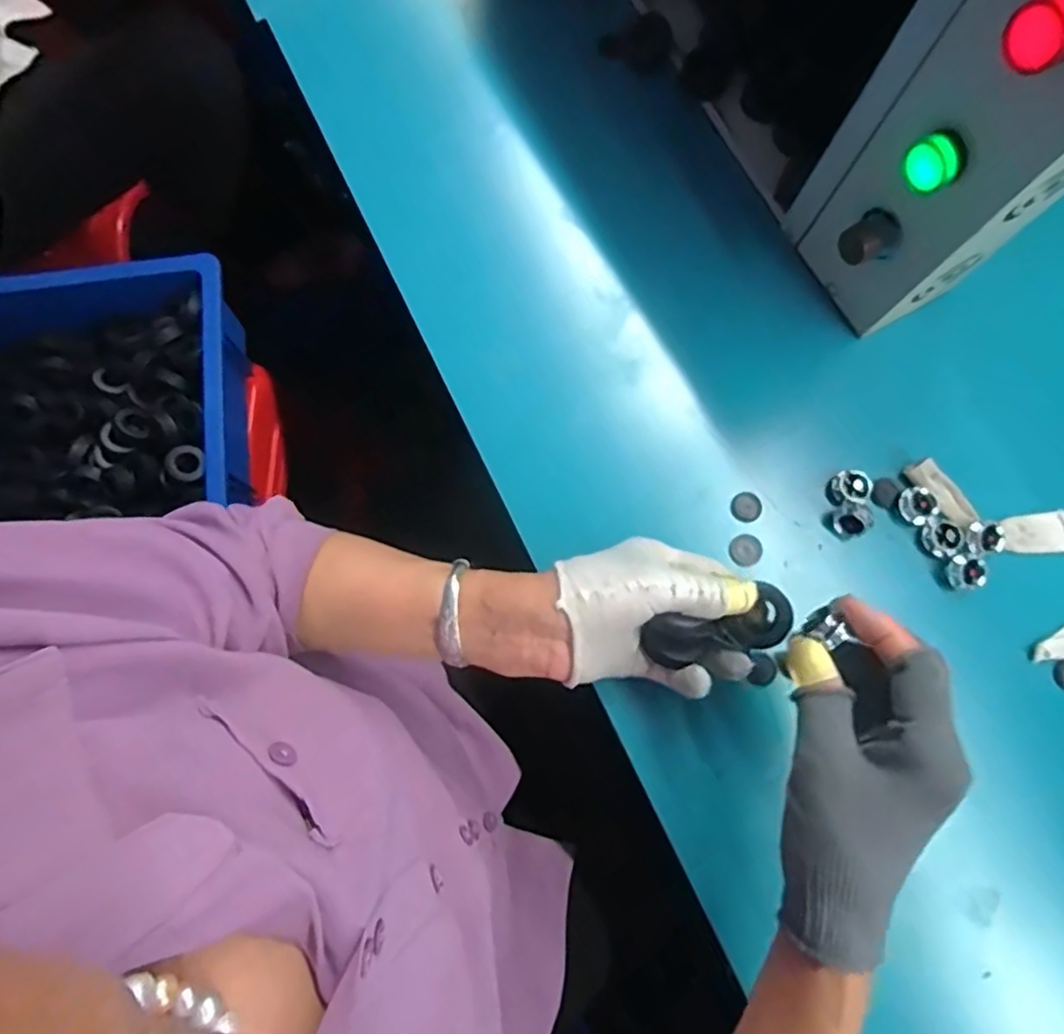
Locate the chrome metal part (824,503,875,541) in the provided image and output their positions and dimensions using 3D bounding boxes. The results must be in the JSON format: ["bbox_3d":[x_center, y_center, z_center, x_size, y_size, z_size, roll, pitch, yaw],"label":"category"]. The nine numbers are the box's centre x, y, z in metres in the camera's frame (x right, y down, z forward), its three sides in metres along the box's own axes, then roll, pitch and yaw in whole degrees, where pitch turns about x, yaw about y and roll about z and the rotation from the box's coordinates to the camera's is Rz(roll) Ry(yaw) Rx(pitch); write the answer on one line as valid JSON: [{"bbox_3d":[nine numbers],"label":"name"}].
[{"bbox_3d":[0.219,0.003,0.446,0.022,0.030,0.022,0,77,0],"label":"chrome metal part"}]

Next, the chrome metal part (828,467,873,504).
[{"bbox_3d":[0.223,-0.019,0.457,0.026,0.023,0.025,-29,78,-6],"label":"chrome metal part"}]

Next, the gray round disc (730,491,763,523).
[{"bbox_3d":[0.152,-0.007,0.456,0.021,0.004,0.021,0,77,0],"label":"gray round disc"}]

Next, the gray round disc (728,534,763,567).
[{"bbox_3d":[0.149,0.023,0.447,0.023,0.004,0.022,0,77,0],"label":"gray round disc"}]

